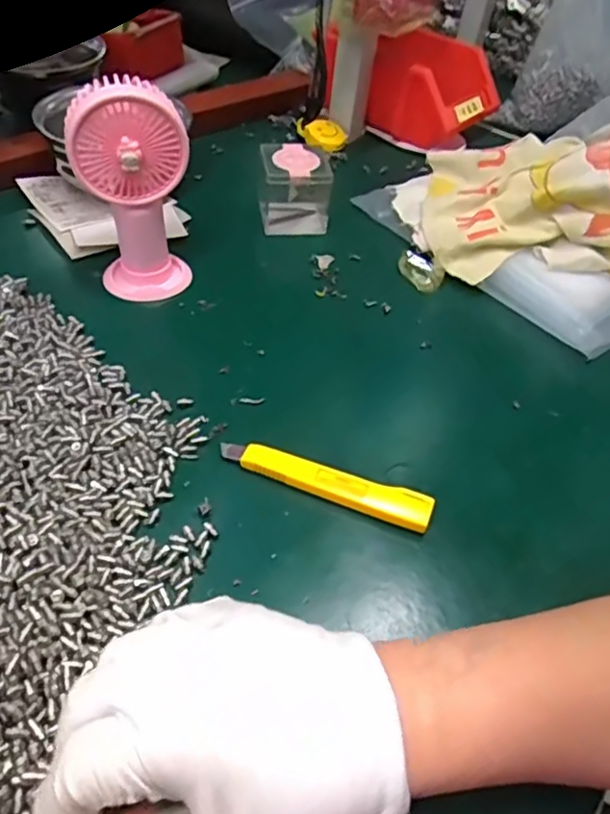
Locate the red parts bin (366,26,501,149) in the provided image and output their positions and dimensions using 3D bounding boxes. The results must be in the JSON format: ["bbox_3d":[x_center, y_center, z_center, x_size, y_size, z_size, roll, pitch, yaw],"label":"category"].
[{"bbox_3d":[0.145,-0.339,0.687,0.120,0.078,0.099,-33,58,-31],"label":"red parts bin"}]

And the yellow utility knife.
[{"bbox_3d":[0.011,0.043,0.366,0.125,0.011,0.022,18,48,10],"label":"yellow utility knife"}]

